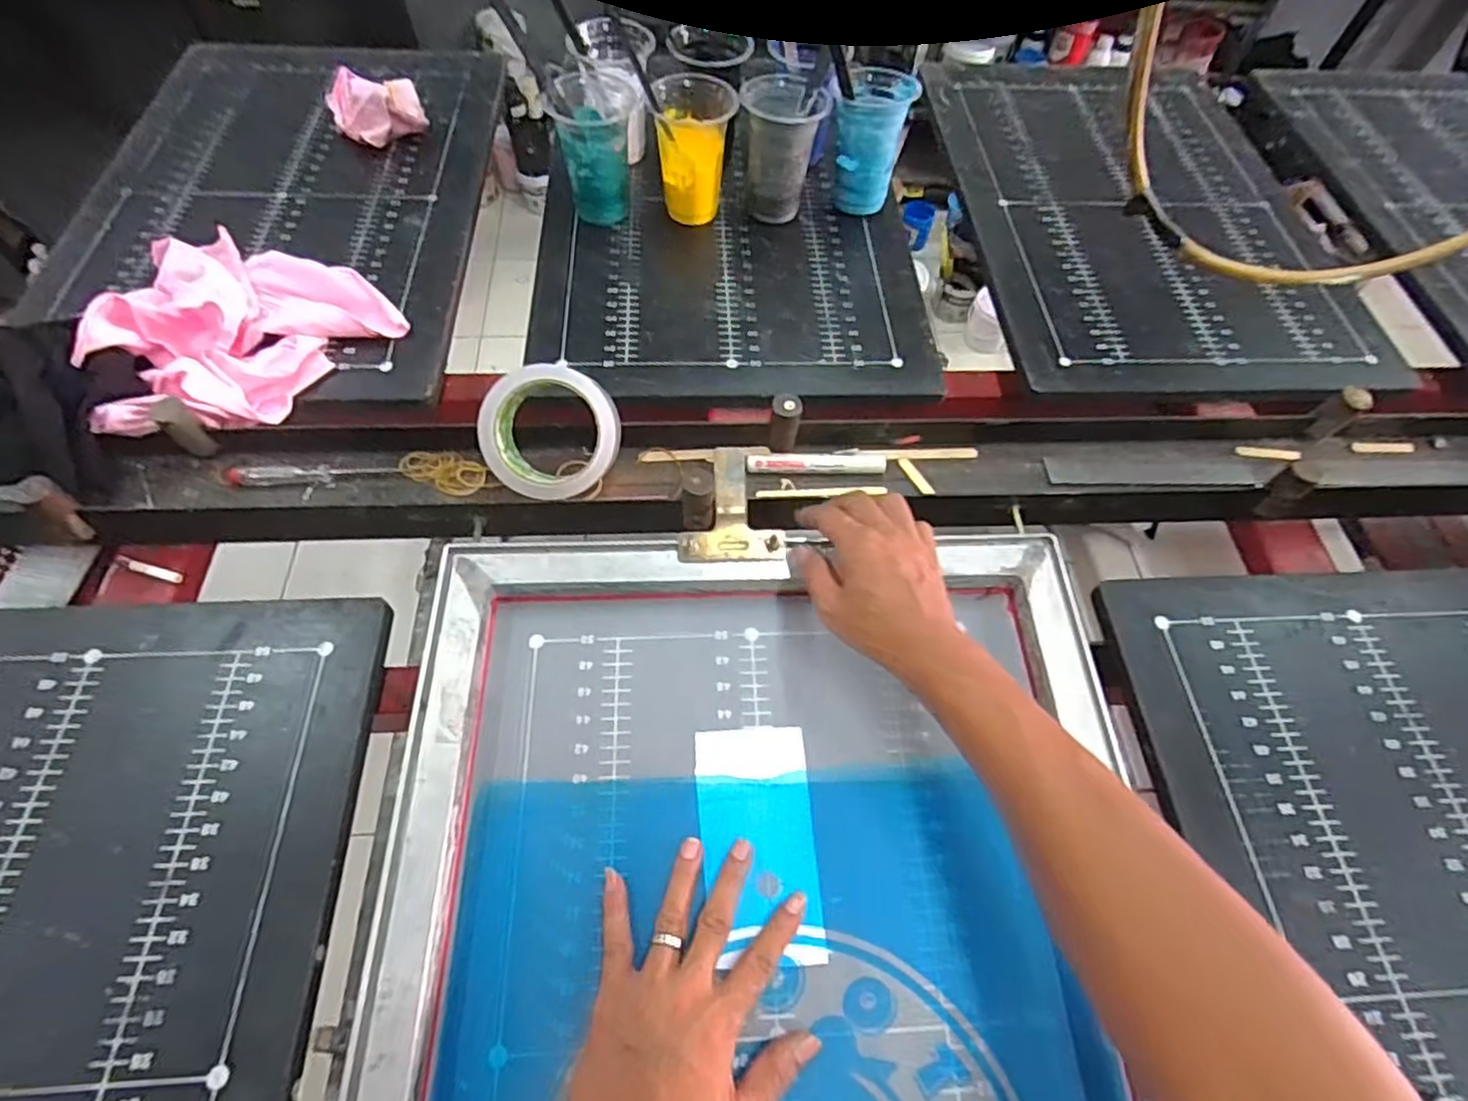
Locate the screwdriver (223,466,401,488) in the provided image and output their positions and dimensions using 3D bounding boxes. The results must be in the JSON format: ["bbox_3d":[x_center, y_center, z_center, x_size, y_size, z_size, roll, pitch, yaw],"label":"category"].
[{"bbox_3d":[-0.347,-0.063,0.566,0.137,0.012,0.022,0,60,-3],"label":"screwdriver"}]

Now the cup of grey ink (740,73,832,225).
[{"bbox_3d":[0.047,-0.412,0.727,0.081,0.117,0.081,1,60,-2],"label":"cup of grey ink"}]

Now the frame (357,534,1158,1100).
[{"bbox_3d":[0.033,0.283,0.389,0.452,0.042,0.635,-1,60,-4],"label":"frame"}]

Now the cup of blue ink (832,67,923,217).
[{"bbox_3d":[0.144,-0.429,0.738,0.075,0.125,0.074,21,61,9],"label":"cup of blue ink"}]

